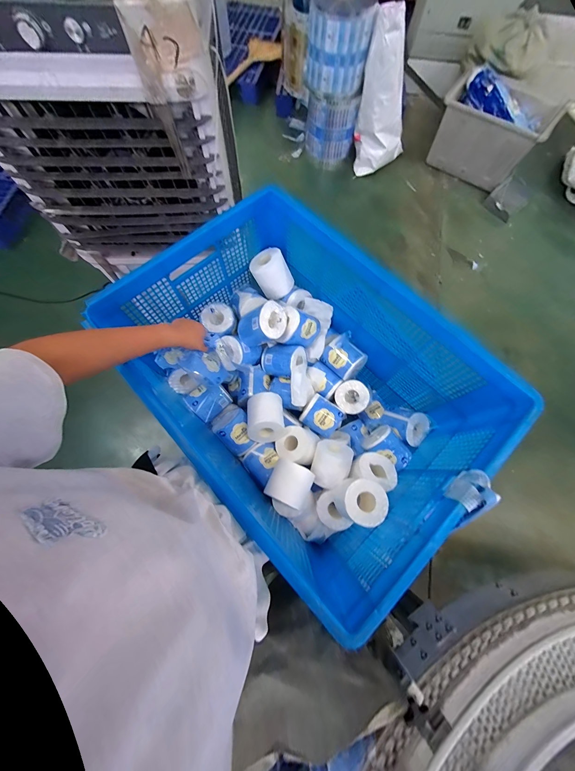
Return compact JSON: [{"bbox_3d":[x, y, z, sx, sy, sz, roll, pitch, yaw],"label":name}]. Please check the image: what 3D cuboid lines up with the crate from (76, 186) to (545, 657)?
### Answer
[{"bbox_3d":[0.025,0.002,0.710,0.592,0.391,0.784,-39,75,-13],"label":"crate"}]

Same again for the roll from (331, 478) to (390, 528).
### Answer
[{"bbox_3d":[0.180,0.288,0.661,0.098,0.121,0.100,0,70,-1],"label":"roll"}]

